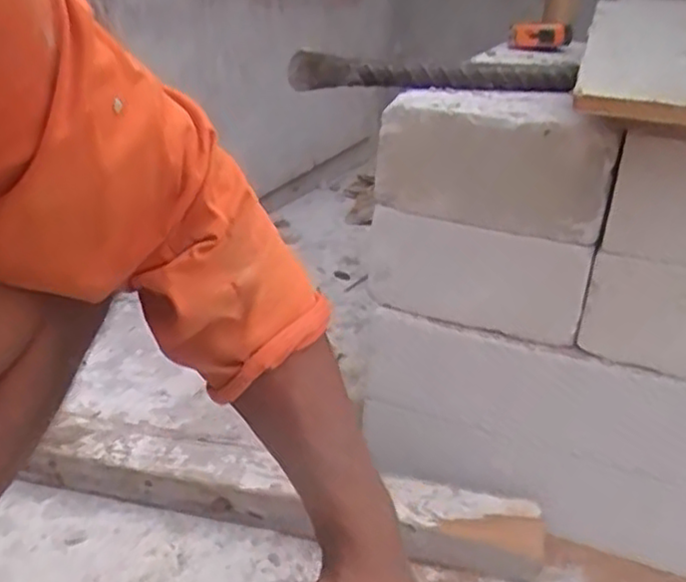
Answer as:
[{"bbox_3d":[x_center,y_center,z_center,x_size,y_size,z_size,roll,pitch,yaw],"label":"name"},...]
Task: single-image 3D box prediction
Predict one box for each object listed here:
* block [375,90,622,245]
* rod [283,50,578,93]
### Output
[{"bbox_3d":[0.146,-0.120,0.634,0.193,0.097,0.125,16,28,25],"label":"block"},{"bbox_3d":[0.084,-0.199,0.651,0.259,0.029,0.032,-2,26,-11],"label":"rod"}]

